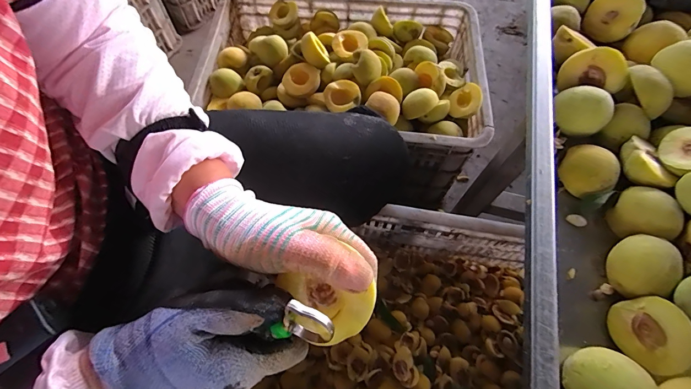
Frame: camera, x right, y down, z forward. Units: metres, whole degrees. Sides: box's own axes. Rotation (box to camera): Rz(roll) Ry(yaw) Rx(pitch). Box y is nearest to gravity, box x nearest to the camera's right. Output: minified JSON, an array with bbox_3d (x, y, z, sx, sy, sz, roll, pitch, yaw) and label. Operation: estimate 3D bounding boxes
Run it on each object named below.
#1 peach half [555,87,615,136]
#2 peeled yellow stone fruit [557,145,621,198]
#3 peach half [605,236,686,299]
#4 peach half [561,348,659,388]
[{"bbox_3d":[0.277,-0.099,0.402,0.053,0.035,0.059,-41,73,-18],"label":"peach half"},{"bbox_3d":[0.274,-0.025,0.391,0.056,0.028,0.058,37,93,23],"label":"peeled yellow stone fruit"},{"bbox_3d":[0.288,0.069,0.331,0.048,0.035,0.056,-3,65,-3],"label":"peach half"},{"bbox_3d":[0.218,0.159,0.284,0.058,0.031,0.058,9,78,50],"label":"peach half"}]

